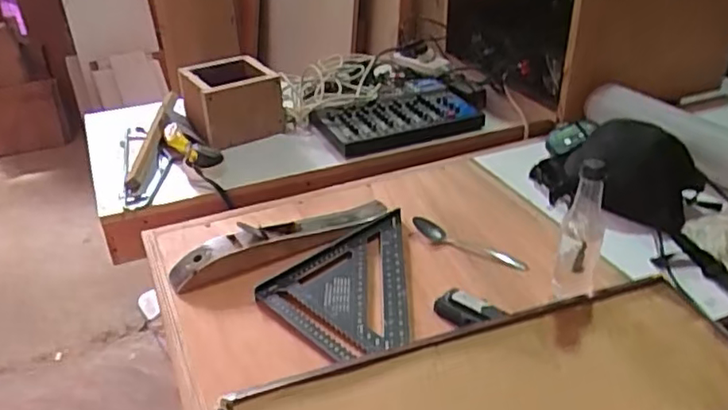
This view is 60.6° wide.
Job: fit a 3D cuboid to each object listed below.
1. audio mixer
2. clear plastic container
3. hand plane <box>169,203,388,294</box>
[{"bbox_3d":[0.067,-0.201,1.387,0.339,0.055,0.228,-15,34,-22],"label":"audio mixer"},{"bbox_3d":[0.284,0.042,0.814,0.054,0.199,0.050,9,33,16],"label":"clear plastic container"},{"bbox_3d":[-0.128,0.047,0.996,0.369,0.047,0.067,-16,34,-23],"label":"hand plane"}]

